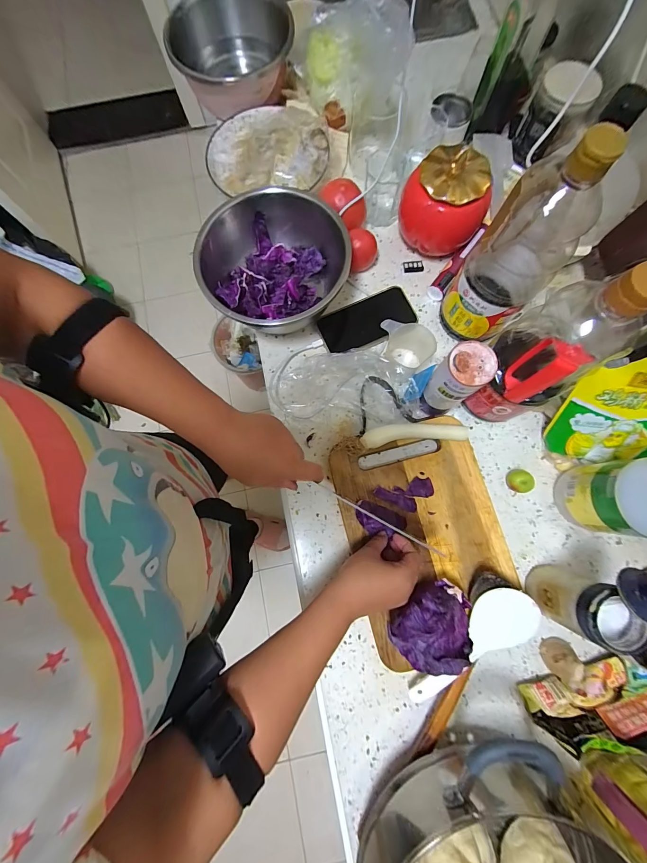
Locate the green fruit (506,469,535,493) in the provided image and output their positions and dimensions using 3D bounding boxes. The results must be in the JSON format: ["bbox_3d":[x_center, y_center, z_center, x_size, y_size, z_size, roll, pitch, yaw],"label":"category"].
[{"bbox_3d":[0.272,0.070,0.448,0.028,0.031,0.032,-5,78,0],"label":"green fruit"}]

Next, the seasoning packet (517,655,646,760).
[{"bbox_3d":[0.345,0.325,0.385,0.182,0.055,0.077,-5,78,0],"label":"seasoning packet"}]

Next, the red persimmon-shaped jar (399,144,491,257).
[{"bbox_3d":[0.183,-0.335,0.481,0.092,0.125,0.104,-40,80,-6],"label":"red persimmon-shaped jar"}]

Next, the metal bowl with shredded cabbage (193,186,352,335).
[{"bbox_3d":[-0.066,-0.237,0.479,0.192,0.102,0.210,0,79,1],"label":"metal bowl with shredded cabbage"}]

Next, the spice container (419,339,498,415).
[{"bbox_3d":[0.167,-0.061,0.421,0.058,0.134,0.053,0,79,1],"label":"spice container"}]

